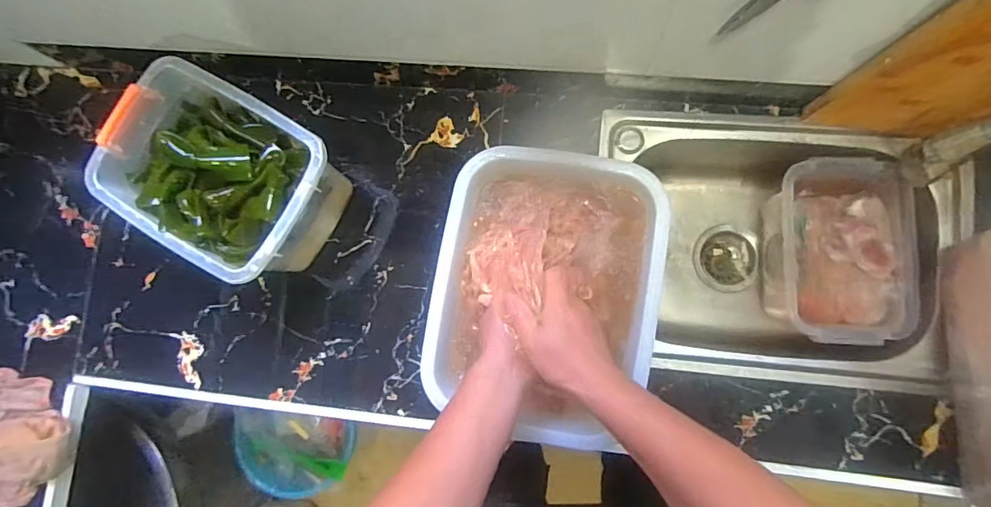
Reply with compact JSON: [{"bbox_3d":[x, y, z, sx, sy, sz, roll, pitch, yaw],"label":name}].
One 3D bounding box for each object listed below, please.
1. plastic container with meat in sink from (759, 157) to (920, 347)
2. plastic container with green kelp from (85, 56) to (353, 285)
[{"bbox_3d":[0.458,0.001,0.695,0.155,0.141,0.233,-3,84,6],"label":"plastic container with meat in sink"},{"bbox_3d":[-0.313,-0.089,0.609,0.218,0.173,0.183,31,88,8],"label":"plastic container with green kelp"}]

